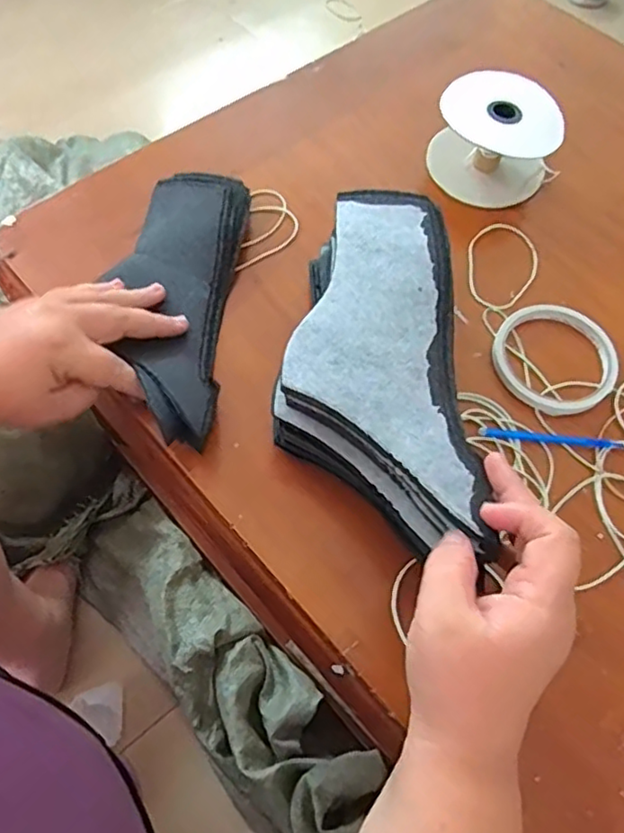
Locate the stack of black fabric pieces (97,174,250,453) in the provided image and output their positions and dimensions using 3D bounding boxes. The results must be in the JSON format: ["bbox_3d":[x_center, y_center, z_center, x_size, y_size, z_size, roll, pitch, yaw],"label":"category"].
[{"bbox_3d":[-0.095,-0.084,0.449,0.089,0.034,0.233,-1,60,-3],"label":"stack of black fabric pieces"}]

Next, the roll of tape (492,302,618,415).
[{"bbox_3d":[0.180,-0.045,0.458,0.088,0.009,0.092,1,62,-2],"label":"roll of tape"}]

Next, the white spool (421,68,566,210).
[{"bbox_3d":[0.154,-0.233,0.524,0.105,0.063,0.087,20,63,9],"label":"white spool"}]

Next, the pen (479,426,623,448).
[{"bbox_3d":[0.169,0.015,0.430,0.105,0.004,0.008,4,62,0],"label":"pen"}]

